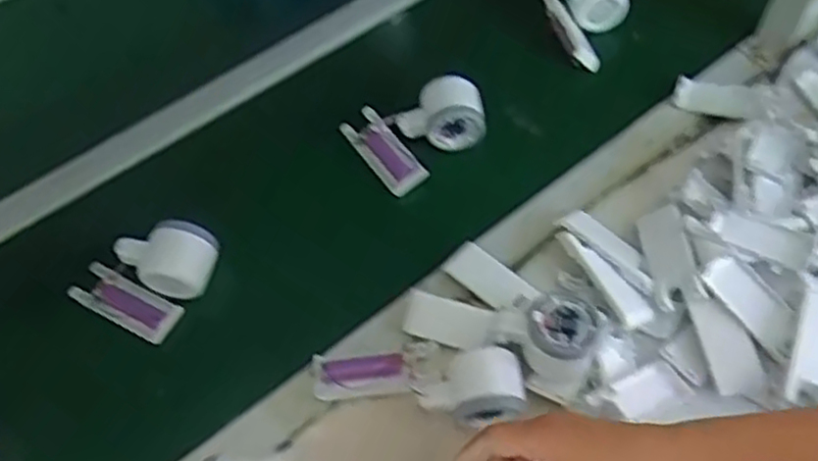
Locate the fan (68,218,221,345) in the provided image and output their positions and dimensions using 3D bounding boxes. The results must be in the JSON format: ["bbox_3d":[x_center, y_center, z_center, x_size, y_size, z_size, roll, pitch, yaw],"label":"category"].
[{"bbox_3d":[-0.242,0.035,0.672,0.114,0.056,0.097,23,62,17],"label":"fan"}]

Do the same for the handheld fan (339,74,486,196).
[{"bbox_3d":[0.008,-0.109,0.751,0.118,0.055,0.103,-31,61,-15],"label":"handheld fan"}]

